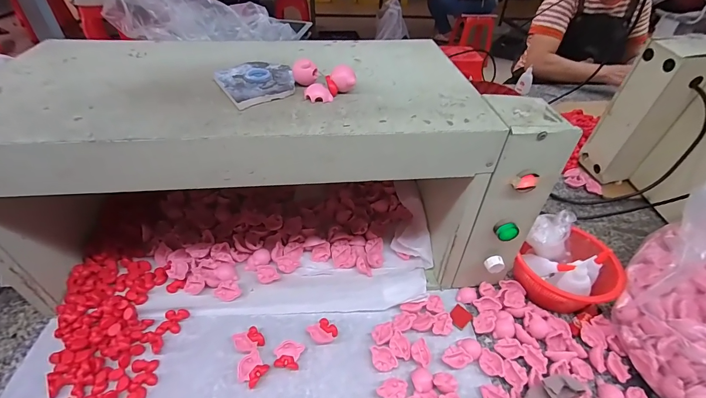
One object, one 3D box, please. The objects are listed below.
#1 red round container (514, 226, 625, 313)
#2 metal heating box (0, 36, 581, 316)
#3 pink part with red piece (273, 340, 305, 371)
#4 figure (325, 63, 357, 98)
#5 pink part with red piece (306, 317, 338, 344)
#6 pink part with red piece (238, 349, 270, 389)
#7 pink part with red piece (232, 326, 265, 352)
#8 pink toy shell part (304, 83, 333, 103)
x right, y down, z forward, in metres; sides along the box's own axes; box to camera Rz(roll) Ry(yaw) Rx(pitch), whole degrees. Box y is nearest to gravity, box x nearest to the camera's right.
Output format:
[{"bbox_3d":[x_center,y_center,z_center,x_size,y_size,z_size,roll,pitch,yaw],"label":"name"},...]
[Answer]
[{"bbox_3d":[0.328,0.105,0.518,0.129,0.062,0.134,2,40,-1],"label":"red round container"},{"bbox_3d":[-0.100,-0.054,0.488,0.662,0.250,0.265,-2,41,-5],"label":"metal heating box"},{"bbox_3d":[-0.085,0.204,0.441,0.035,0.015,0.032,9,41,7],"label":"pink part with red piece"},{"bbox_3d":[-0.014,-0.135,0.381,0.030,0.025,0.022,-11,42,-16],"label":"figure"},{"bbox_3d":[-0.041,0.185,0.469,0.034,0.011,0.032,-25,48,-29],"label":"pink part with red piece"},{"bbox_3d":[-0.128,0.216,0.428,0.031,0.016,0.036,28,46,27],"label":"pink part with red piece"},{"bbox_3d":[-0.141,0.189,0.455,0.034,0.014,0.039,-32,51,-34],"label":"pink part with red piece"},{"bbox_3d":[-0.039,-0.117,0.375,0.029,0.012,0.023,-8,42,-13],"label":"pink toy shell part"}]

